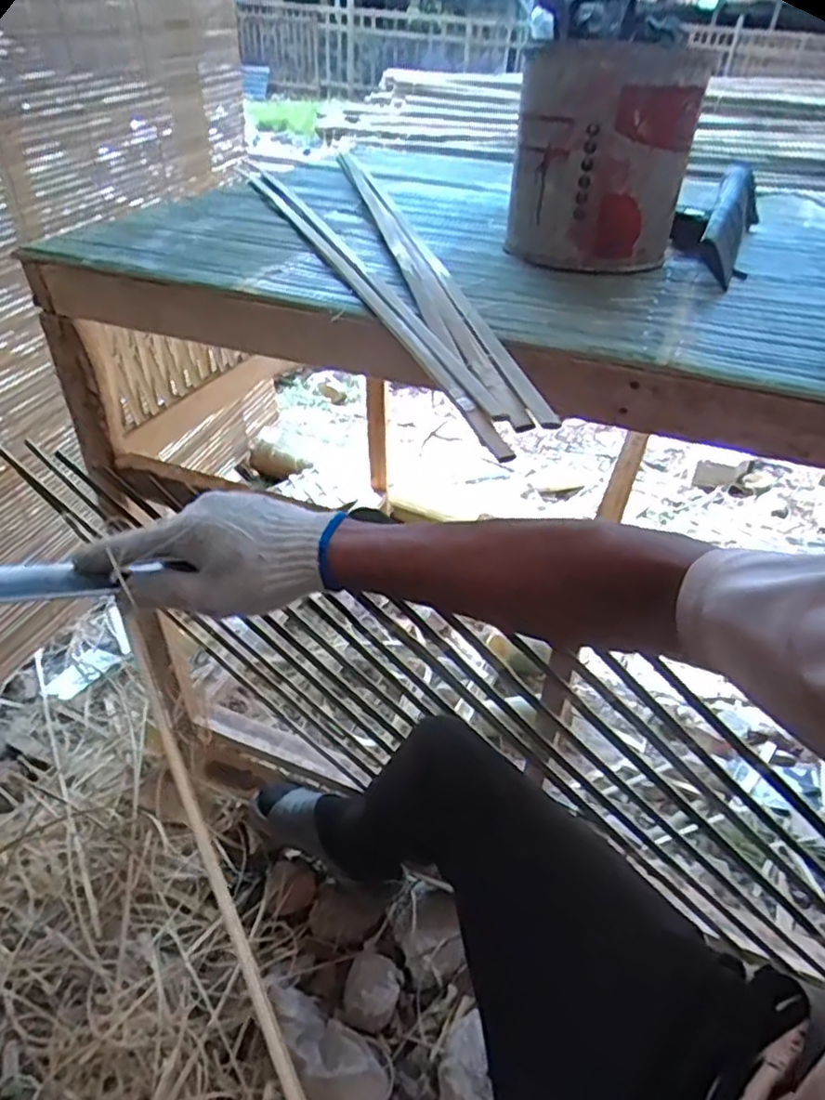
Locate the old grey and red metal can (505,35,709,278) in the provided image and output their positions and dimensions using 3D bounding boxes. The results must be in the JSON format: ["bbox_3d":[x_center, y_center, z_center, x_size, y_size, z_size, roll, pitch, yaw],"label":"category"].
[{"bbox_3d":[0.191,-0.394,0.690,0.163,0.183,0.164,12,39,9],"label":"old grey and red metal can"}]

